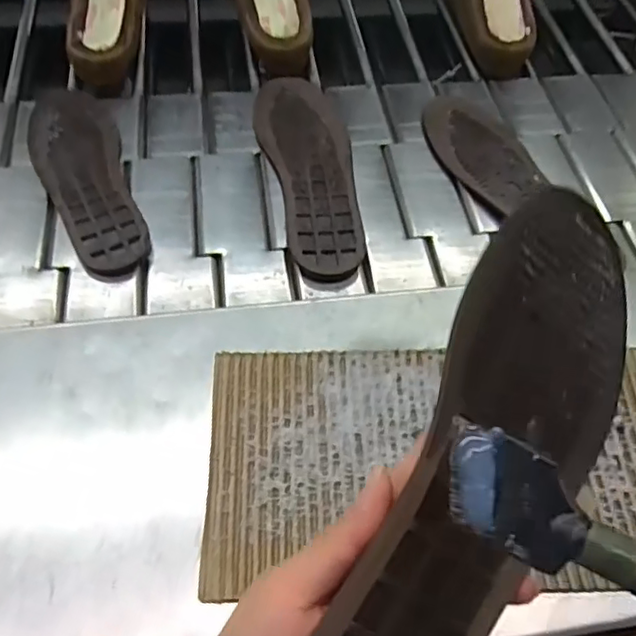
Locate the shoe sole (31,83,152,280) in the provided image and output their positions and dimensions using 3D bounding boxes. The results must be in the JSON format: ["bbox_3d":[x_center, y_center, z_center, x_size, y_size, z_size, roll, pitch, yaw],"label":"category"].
[{"bbox_3d":[-0.220,-0.135,0.570,0.078,0.011,0.248,-18,58,-15],"label":"shoe sole"}]

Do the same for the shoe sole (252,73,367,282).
[{"bbox_3d":[-0.008,-0.150,0.590,0.084,0.014,0.268,-7,56,-8],"label":"shoe sole"}]

